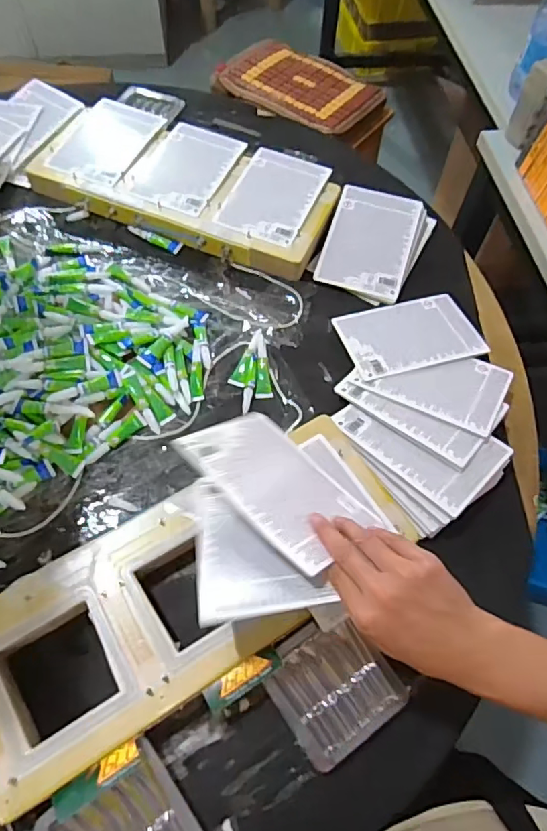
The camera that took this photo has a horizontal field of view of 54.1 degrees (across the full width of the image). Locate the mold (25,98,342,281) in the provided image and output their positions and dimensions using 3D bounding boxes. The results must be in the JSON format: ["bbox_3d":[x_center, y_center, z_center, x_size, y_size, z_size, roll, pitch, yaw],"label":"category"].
[{"bbox_3d":[-0.122,-0.343,0.787,0.427,0.048,0.217,22,62,10],"label":"mold"}]

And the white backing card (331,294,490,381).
[{"bbox_3d":[0.175,-0.104,0.685,0.170,0.006,0.113,-14,54,-10],"label":"white backing card"}]

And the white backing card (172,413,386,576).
[{"bbox_3d":[0.006,0.059,0.479,0.165,0.009,0.115,43,37,25],"label":"white backing card"}]

